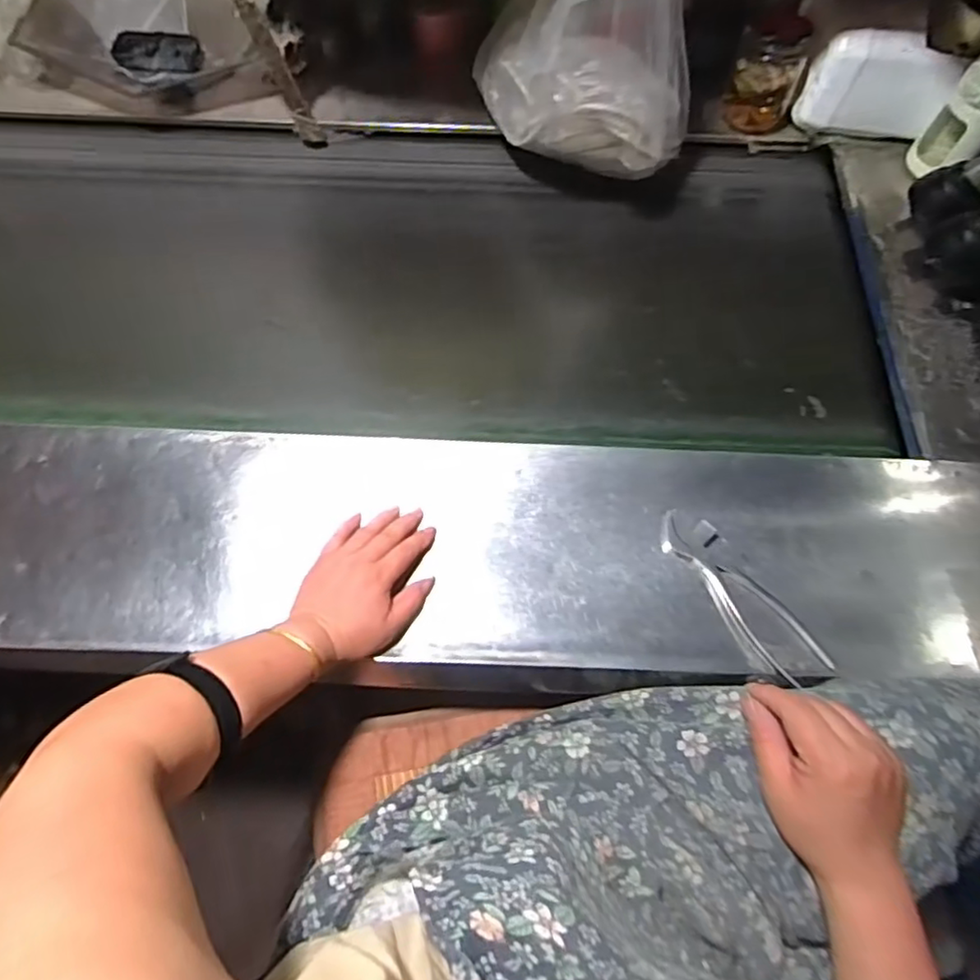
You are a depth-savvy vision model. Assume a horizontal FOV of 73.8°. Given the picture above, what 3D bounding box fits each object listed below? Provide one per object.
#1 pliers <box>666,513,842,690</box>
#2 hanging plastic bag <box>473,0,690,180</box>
[{"bbox_3d":[0.234,0.095,0.619,0.052,0.018,0.191,-34,72,-13],"label":"pliers"},{"bbox_3d":[0.097,-0.484,0.630,0.251,0.347,0.127,16,69,6],"label":"hanging plastic bag"}]

